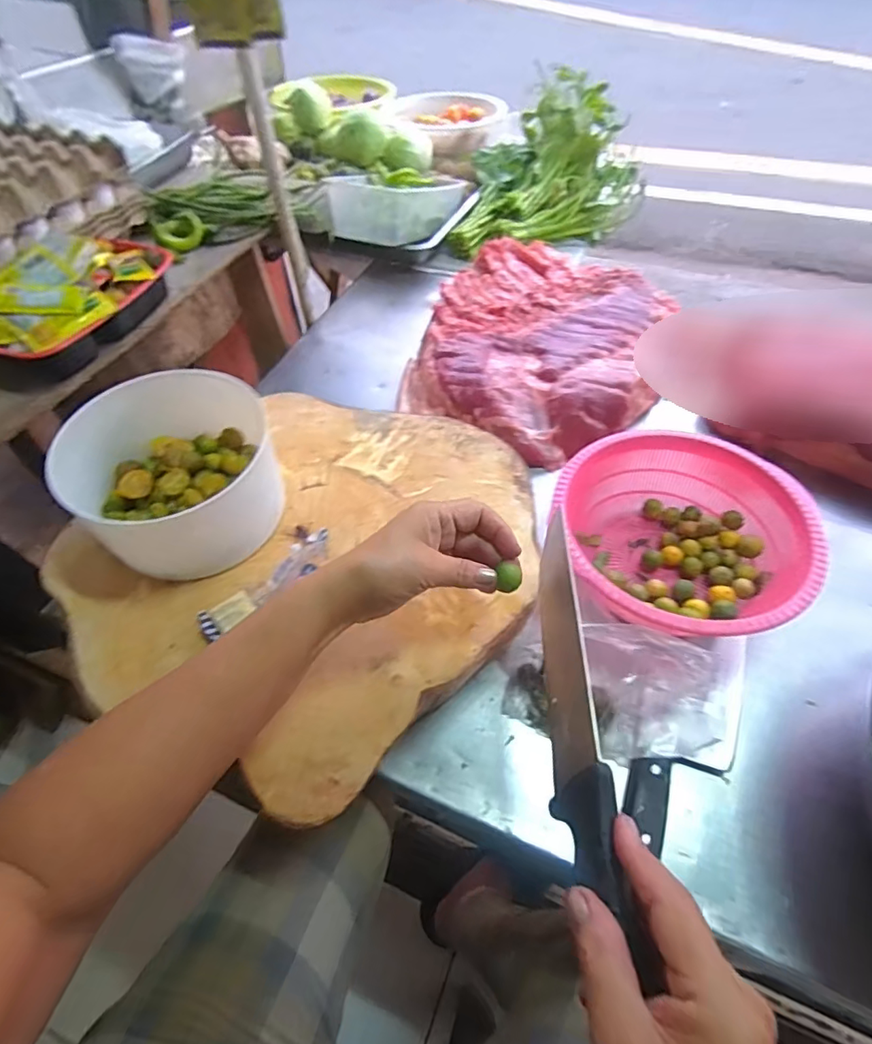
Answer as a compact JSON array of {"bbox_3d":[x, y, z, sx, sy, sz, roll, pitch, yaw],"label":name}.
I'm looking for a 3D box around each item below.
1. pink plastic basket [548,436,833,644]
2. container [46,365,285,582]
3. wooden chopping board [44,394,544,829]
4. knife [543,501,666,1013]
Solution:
[{"bbox_3d":[0.238,0.016,0.528,0.227,0.093,0.229,-1,56,1],"label":"pink plastic basket"},{"bbox_3d":[-0.219,-0.041,0.463,0.157,0.105,0.146,-1,56,1],"label":"container"},{"bbox_3d":[-0.107,0.016,0.476,0.369,0.035,0.409,33,63,21],"label":"wooden chopping board"},{"bbox_3d":[0.090,0.115,0.334,0.020,0.055,0.255,13,51,-16],"label":"knife"}]

